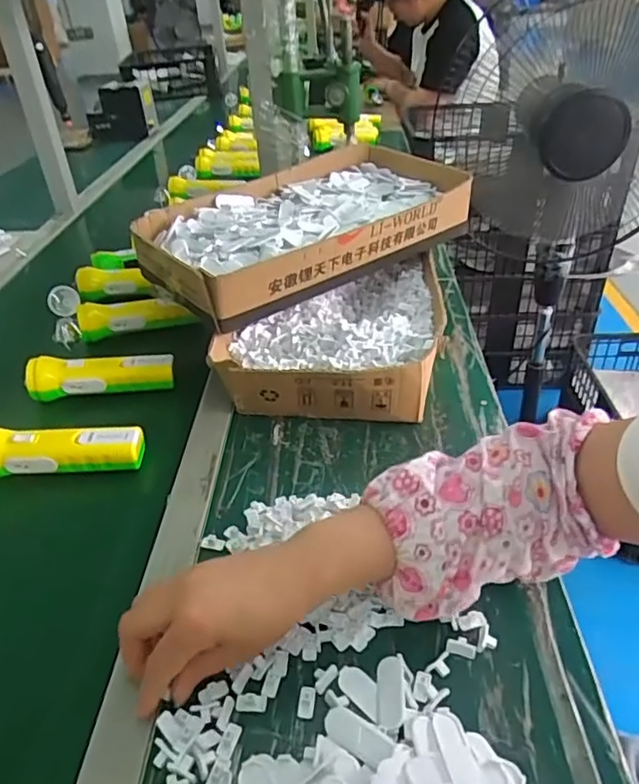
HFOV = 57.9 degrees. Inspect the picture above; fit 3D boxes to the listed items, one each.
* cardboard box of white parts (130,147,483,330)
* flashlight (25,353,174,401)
[{"bbox_3d":[-0.016,-0.223,0.776,0.423,0.084,0.242,-25,41,-24],"label":"cardboard box of white parts"},{"bbox_3d":[-0.257,-0.021,0.681,0.161,0.038,0.039,-7,37,-3],"label":"flashlight"}]

